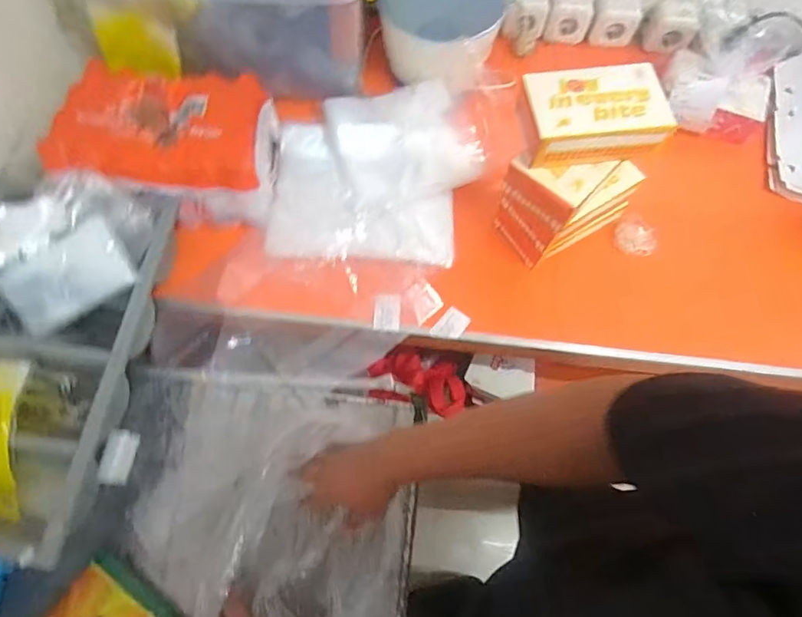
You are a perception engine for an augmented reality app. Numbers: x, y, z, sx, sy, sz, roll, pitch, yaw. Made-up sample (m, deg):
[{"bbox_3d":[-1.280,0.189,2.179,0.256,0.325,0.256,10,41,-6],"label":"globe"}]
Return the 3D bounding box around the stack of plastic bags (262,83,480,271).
[{"bbox_3d":[-0.041,-0.236,0.816,0.338,0.040,0.332,1,69,-1],"label":"stack of plastic bags"}]

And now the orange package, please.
[{"bbox_3d":[-0.367,-0.274,0.760,0.313,0.117,0.198,2,69,0],"label":"orange package"}]

